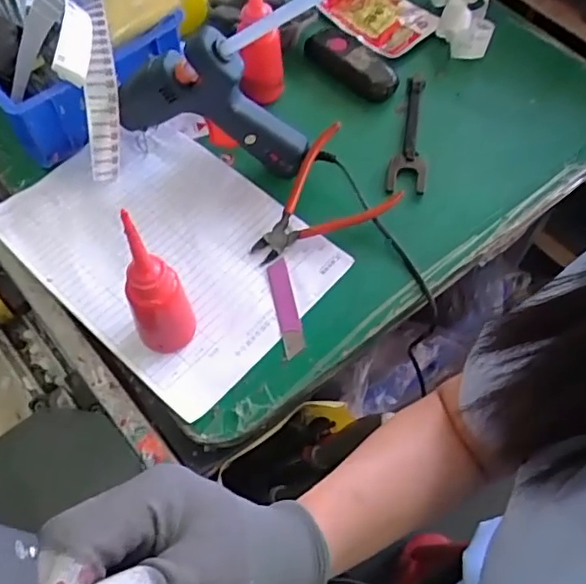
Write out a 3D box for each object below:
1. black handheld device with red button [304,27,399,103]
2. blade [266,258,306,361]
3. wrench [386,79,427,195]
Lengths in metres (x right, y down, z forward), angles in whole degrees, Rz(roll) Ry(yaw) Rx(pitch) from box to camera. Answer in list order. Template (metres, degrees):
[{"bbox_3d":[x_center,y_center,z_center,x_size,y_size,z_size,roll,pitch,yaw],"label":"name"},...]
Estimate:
[{"bbox_3d":[0.066,-0.249,0.633,0.111,0.017,0.053,38,70,18],"label":"black handheld device with red button"},{"bbox_3d":[-0.006,0.013,0.520,0.019,0.004,0.094,-11,64,-4],"label":"blade"},{"bbox_3d":[0.126,-0.172,0.609,0.037,0.009,0.160,10,64,6],"label":"wrench"}]

